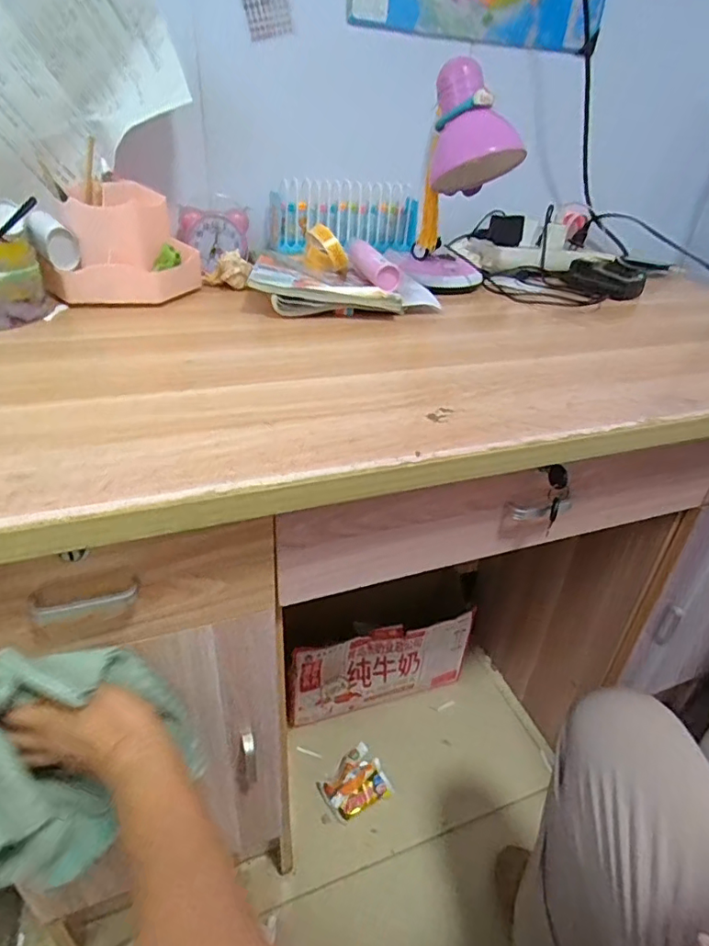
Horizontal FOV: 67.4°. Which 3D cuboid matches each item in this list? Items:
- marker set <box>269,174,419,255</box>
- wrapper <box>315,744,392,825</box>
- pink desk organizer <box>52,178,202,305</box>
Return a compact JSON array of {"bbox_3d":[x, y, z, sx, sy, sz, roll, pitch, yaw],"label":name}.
[{"bbox_3d":[-0.014,-0.392,0.817,0.234,0.092,0.040,-8,34,-17],"label":"marker set"},{"bbox_3d":[-0.001,0.503,0.865,0.104,0.034,0.082,-17,38,-29],"label":"wrapper"},{"bbox_3d":[-0.280,-0.277,0.649,0.118,0.123,0.145,12,33,13],"label":"pink desk organizer"}]

